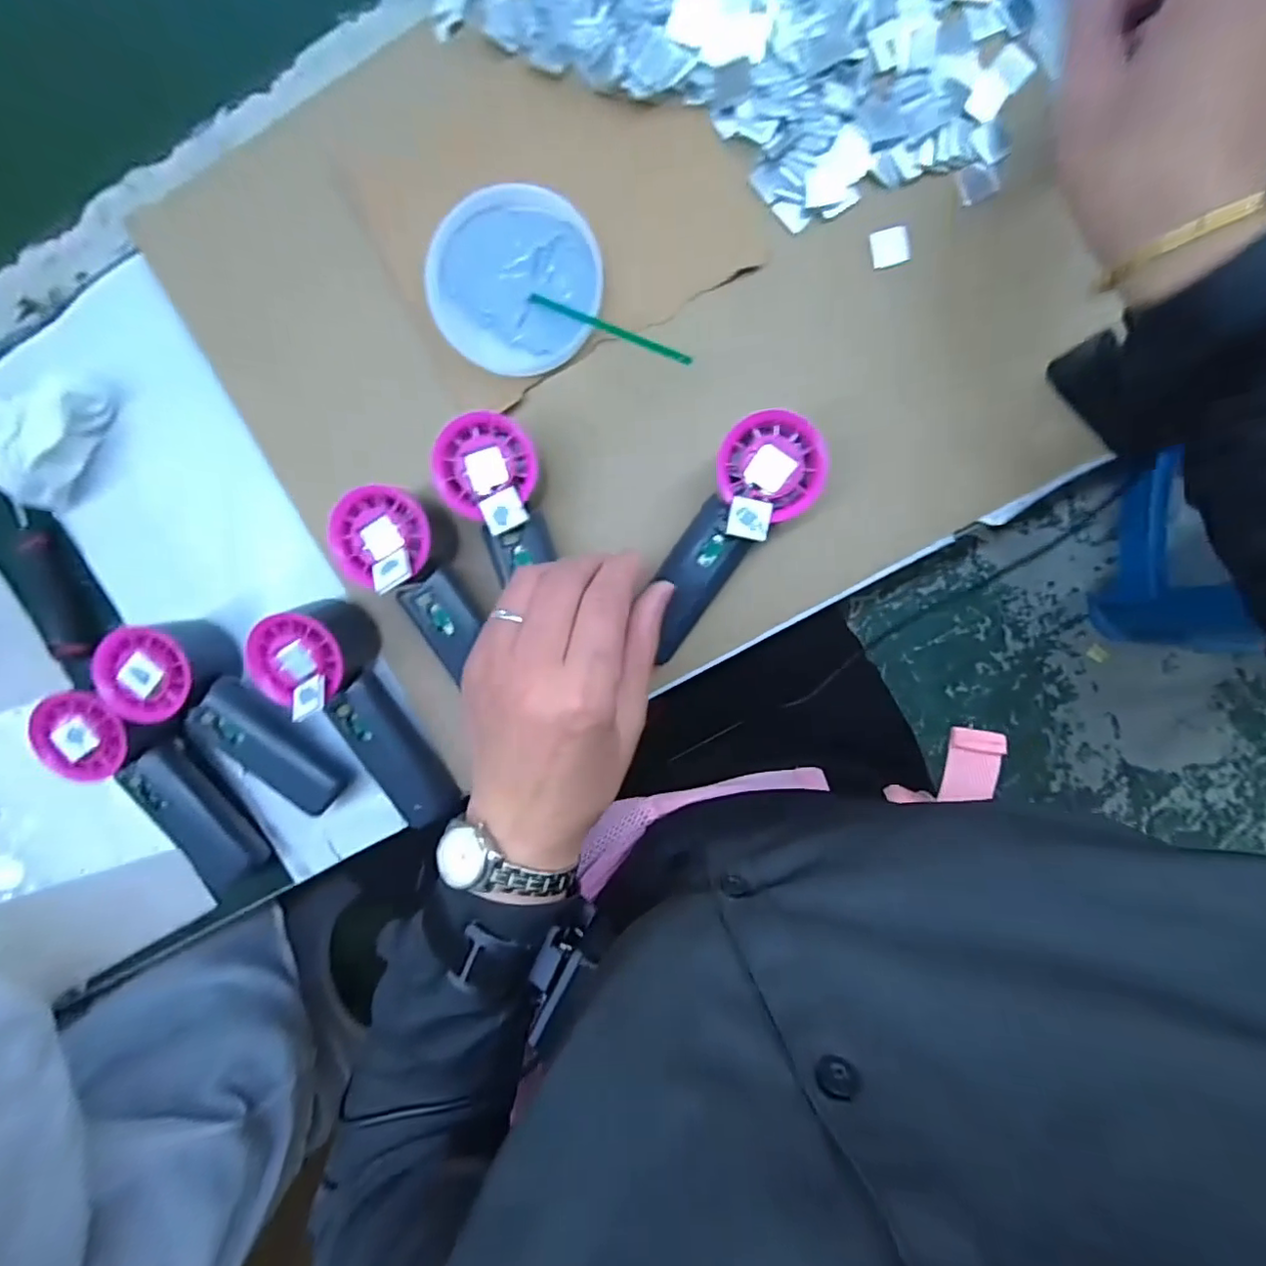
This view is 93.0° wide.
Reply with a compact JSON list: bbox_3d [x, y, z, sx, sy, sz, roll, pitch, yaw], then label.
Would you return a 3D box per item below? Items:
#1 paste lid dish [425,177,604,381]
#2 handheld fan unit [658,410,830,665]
[{"bbox_3d":[-0.069,-0.209,0.358,0.097,0.021,0.100,0,96,5],"label":"paste lid dish"},{"bbox_3d":[0.051,-0.051,0.334,0.053,0.026,0.144,32,111,0],"label":"handheld fan unit"}]

